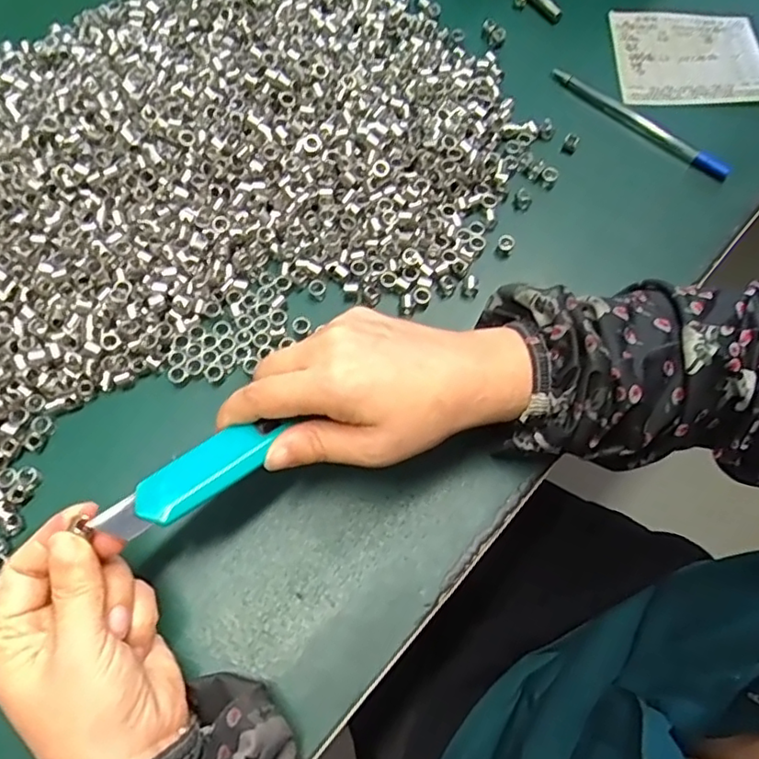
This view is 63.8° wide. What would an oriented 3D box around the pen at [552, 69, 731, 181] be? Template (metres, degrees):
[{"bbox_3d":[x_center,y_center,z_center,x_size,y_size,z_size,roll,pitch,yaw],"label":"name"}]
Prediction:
[{"bbox_3d":[0.180,-0.179,0.422,0.137,0.009,0.012,39,73,13],"label":"pen"}]

